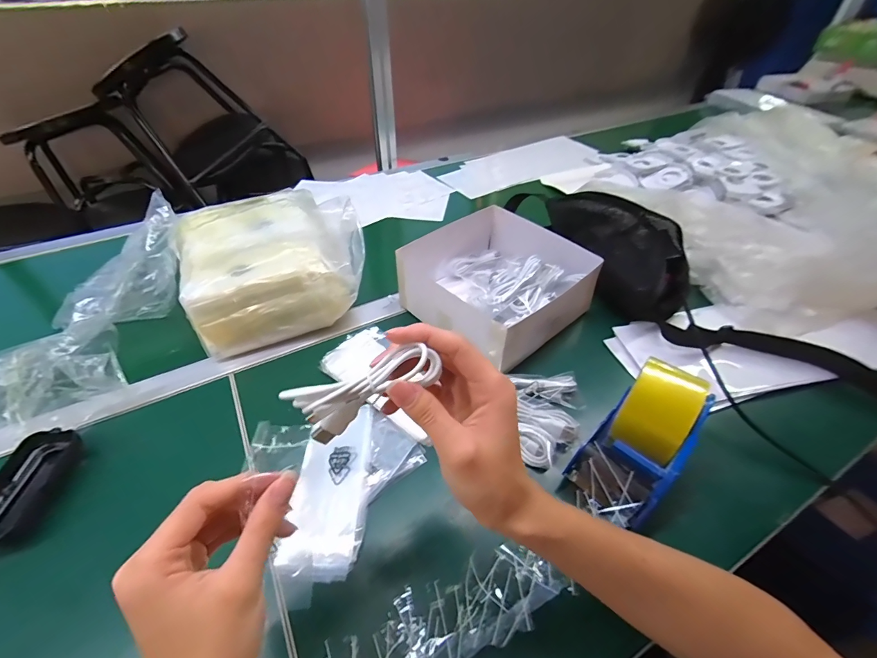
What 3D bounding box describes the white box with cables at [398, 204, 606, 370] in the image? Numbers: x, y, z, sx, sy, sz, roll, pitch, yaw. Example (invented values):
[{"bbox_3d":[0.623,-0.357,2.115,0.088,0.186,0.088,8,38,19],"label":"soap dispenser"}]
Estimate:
[{"bbox_3d":[0.080,-0.067,0.557,0.206,0.092,0.223,-35,55,-30],"label":"white box with cables"}]

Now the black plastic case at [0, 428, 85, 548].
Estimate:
[{"bbox_3d":[-0.410,0.157,0.386,0.061,0.029,0.109,3,45,3],"label":"black plastic case"}]

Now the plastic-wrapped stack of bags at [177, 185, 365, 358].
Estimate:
[{"bbox_3d":[-0.235,-0.092,0.565,0.222,0.139,0.219,-20,48,-19],"label":"plastic-wrapped stack of bags"}]

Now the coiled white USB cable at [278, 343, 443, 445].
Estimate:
[{"bbox_3d":[-0.045,0.036,0.240,0.091,0.034,0.023,-27,48,3],"label":"coiled white USB cable"}]

